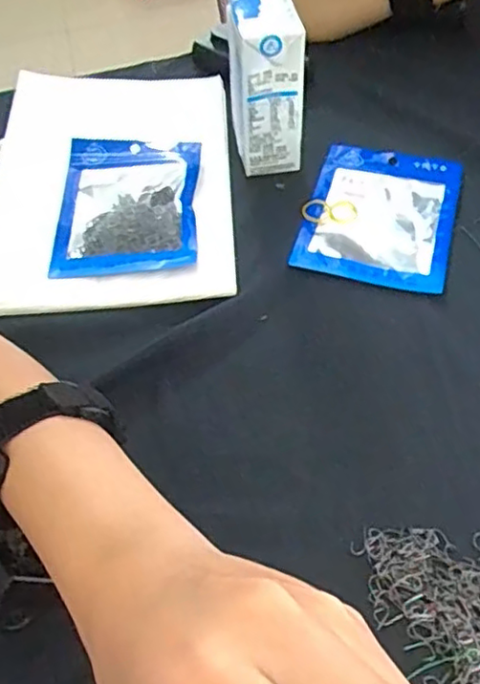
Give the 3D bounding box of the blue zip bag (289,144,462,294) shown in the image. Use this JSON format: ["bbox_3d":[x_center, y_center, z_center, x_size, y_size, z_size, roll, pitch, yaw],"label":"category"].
[{"bbox_3d":[0.100,-0.092,0.447,0.099,0.005,0.131,12,54,13],"label":"blue zip bag"}]

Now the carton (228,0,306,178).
[{"bbox_3d":[0.019,-0.180,0.454,0.049,0.112,0.054,-3,52,2],"label":"carton"}]

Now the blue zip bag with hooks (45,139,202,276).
[{"bbox_3d":[-0.080,-0.100,0.457,0.099,0.017,0.130,-4,52,1],"label":"blue zip bag with hooks"}]

